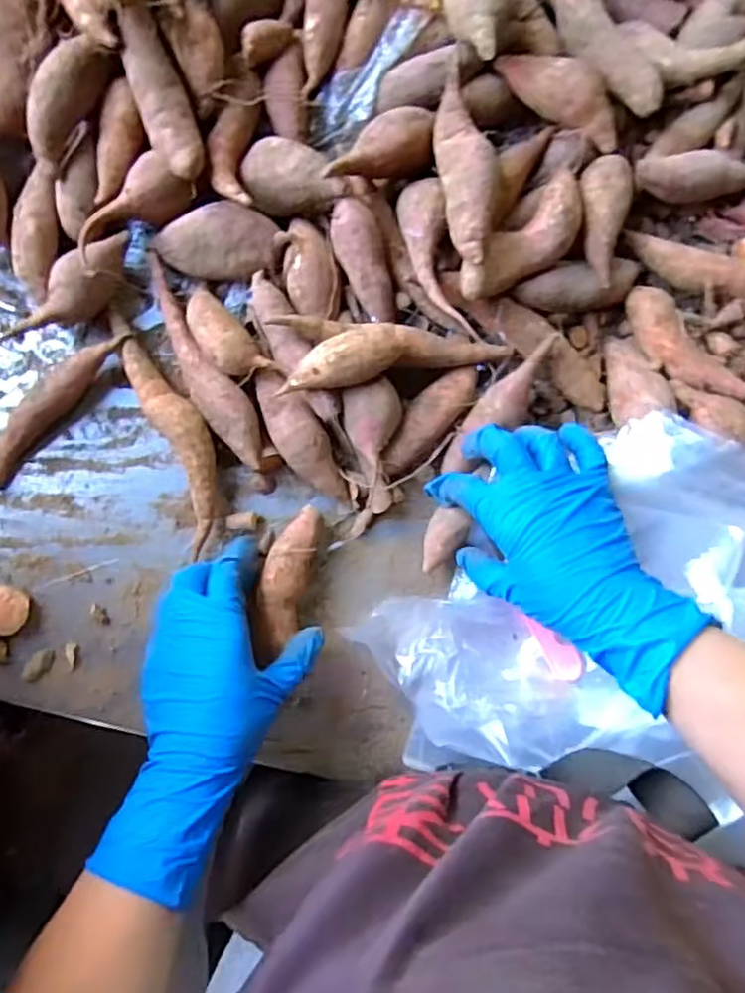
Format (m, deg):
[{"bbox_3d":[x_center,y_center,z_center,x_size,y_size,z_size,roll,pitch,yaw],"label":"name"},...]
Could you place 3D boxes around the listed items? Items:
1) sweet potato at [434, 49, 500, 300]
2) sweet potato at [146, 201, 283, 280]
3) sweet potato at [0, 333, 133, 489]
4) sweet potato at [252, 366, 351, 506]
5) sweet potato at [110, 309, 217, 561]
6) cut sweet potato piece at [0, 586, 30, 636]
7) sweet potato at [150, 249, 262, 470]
[{"bbox_3d":[0.062,-0.202,0.415,0.034,0.028,0.152,-3,75,-4],"label":"sweet potato"},{"bbox_3d":[-0.105,-0.168,0.438,0.086,0.036,0.044,-2,87,-4],"label":"sweet potato"},{"bbox_3d":[-0.213,-0.063,0.434,0.024,0.029,0.128,40,85,-1],"label":"sweet potato"},{"bbox_3d":[-0.047,-0.038,0.437,0.031,0.035,0.101,-30,89,-5],"label":"sweet potato"},{"bbox_3d":[-0.130,-0.047,0.433,0.039,0.034,0.168,-19,88,-5],"label":"sweet potato"},{"bbox_3d":[-0.240,0.074,0.427,0.030,0.013,0.030,0,87,-4],"label":"cut sweet potato piece"},{"bbox_3d":[-0.115,-0.089,0.436,0.032,0.033,0.155,-29,89,-5],"label":"sweet potato"}]

